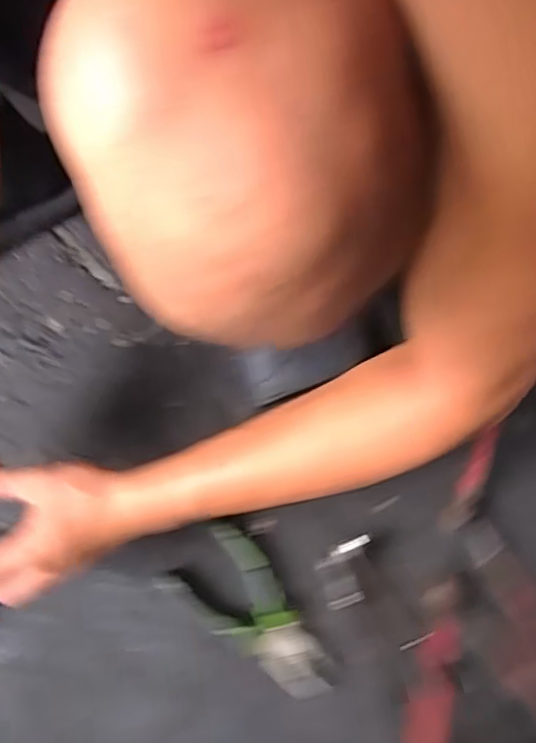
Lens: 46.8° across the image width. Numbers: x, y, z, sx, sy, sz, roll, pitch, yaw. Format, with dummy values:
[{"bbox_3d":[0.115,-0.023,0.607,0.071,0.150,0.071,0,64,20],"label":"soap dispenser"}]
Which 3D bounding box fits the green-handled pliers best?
[{"bbox_3d":[-0.007,0.200,0.515,0.155,0.032,0.074,38,72,16],"label":"green-handled pliers"}]

